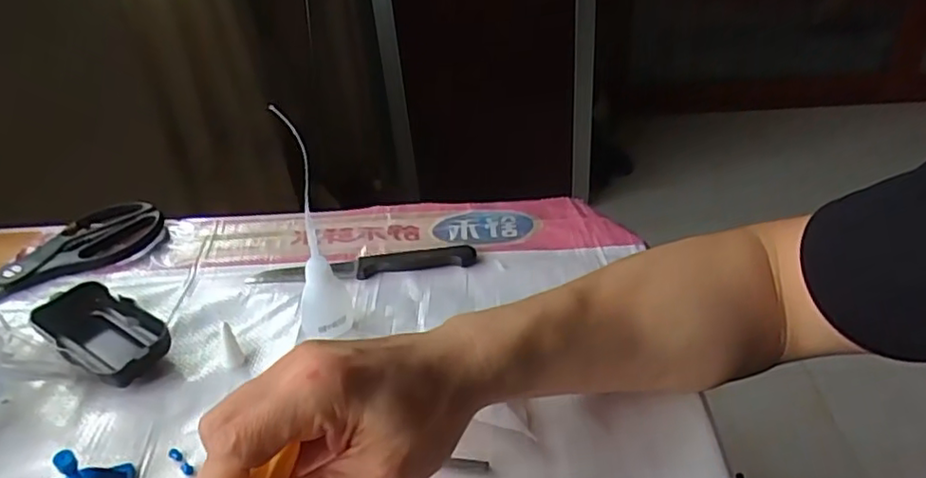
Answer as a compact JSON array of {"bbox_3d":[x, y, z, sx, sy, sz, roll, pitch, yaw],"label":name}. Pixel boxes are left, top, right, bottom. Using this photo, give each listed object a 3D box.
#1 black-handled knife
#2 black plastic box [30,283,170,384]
[{"bbox_3d":[-0.079,0.020,0.495,0.176,0.010,0.023,-6,35,0],"label":"black-handled knife"},{"bbox_3d":[-0.251,0.067,0.441,0.098,0.030,0.051,20,42,32],"label":"black plastic box"}]

